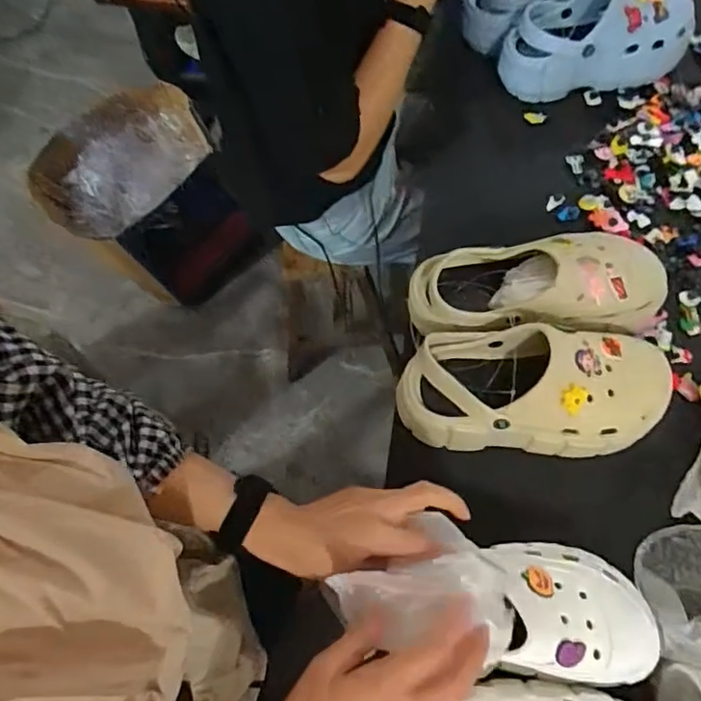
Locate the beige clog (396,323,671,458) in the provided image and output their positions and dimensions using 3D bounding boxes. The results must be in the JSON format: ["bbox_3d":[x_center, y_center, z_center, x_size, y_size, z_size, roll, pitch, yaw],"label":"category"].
[{"bbox_3d":[0.182,0.041,0.571,0.255,0.105,0.109,4,67,5],"label":"beige clog"}]

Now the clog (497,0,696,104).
[{"bbox_3d":[0.330,-0.417,0.766,0.247,0.119,0.105,-9,67,-1],"label":"clog"}]

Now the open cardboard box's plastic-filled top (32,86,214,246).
[{"bbox_3d":[-0.541,-0.449,1.304,0.392,0.094,0.361,-36,70,-12],"label":"open cardboard box's plastic-filled top"}]

